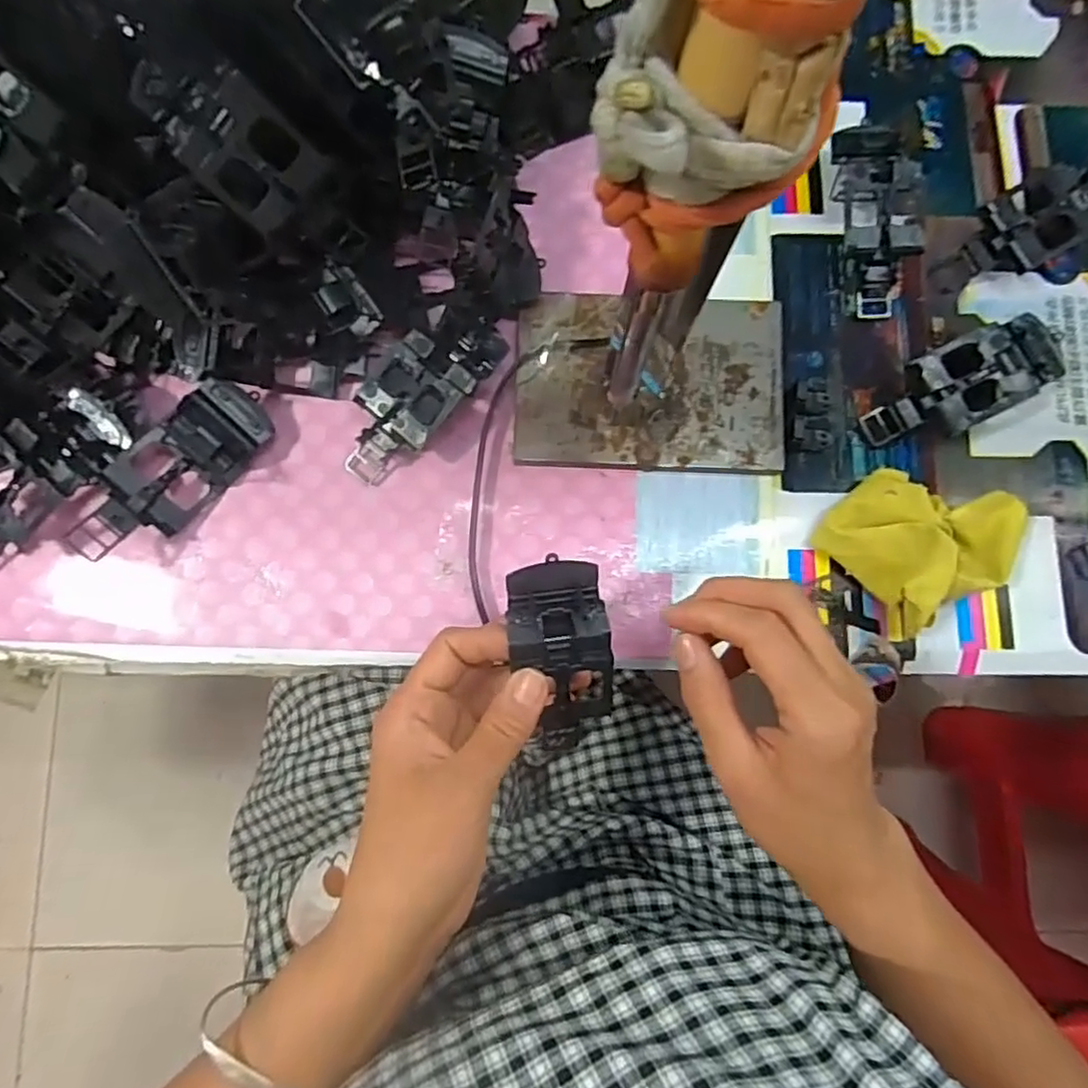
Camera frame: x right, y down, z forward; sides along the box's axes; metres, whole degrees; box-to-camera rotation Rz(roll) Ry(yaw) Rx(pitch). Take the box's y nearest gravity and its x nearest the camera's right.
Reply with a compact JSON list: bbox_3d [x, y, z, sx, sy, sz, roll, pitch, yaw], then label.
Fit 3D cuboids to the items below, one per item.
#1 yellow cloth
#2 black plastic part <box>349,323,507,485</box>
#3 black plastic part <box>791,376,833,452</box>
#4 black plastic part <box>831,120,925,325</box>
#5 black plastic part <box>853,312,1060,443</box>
[{"bbox_3d":[0.206,-0.006,0.351,0.097,0.044,0.080,-39,86,-5],"label":"yellow cloth"},{"bbox_3d":[-0.067,-0.080,0.360,0.044,0.029,0.105,39,84,2],"label":"black plastic part"},{"bbox_3d":[0.151,-0.074,0.375,0.025,0.009,0.043,0,84,-2],"label":"black plastic part"},{"bbox_3d":[0.187,-0.185,0.379,0.044,0.033,0.106,-3,84,-2],"label":"black plastic part"},{"bbox_3d":[0.232,-0.089,0.368,0.107,0.031,0.046,-26,85,-4],"label":"black plastic part"}]

